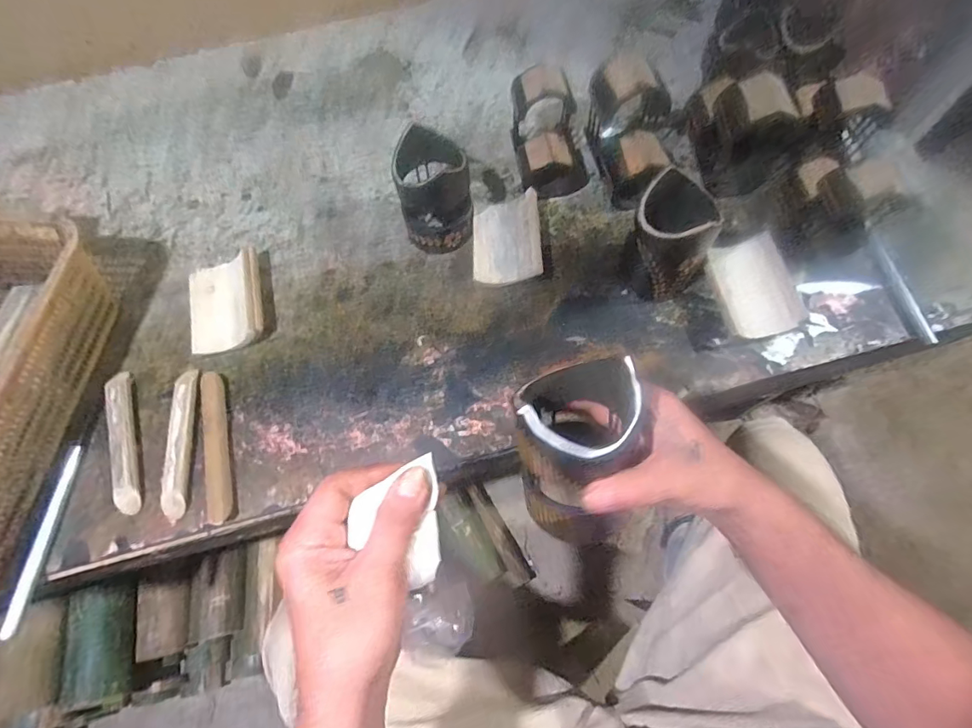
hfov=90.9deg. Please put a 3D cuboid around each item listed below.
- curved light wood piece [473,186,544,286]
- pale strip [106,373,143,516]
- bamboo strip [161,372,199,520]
[{"bbox_3d":[0.024,-0.145,0.563,0.077,0.037,0.120,-3,65,1],"label":"curved light wood piece"},{"bbox_3d":[-0.369,0.076,0.485,0.024,0.008,0.156,-21,64,-7],"label":"pale strip"},{"bbox_3d":[-0.307,0.077,0.478,0.024,0.010,0.148,-8,64,0],"label":"bamboo strip"}]

